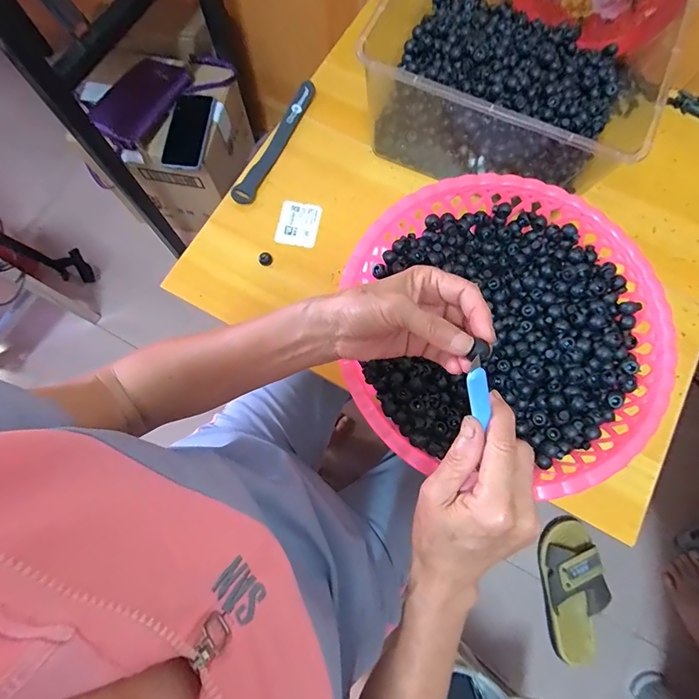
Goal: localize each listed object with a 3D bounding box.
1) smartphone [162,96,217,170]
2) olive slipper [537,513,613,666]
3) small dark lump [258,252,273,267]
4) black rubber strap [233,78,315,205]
[{"bbox_3d":[-0.313,-0.427,0.785,0.076,0.013,0.155,7,76,2],"label":"smartphone"},{"bbox_3d":[0.455,0.487,0.816,0.110,0.062,0.257,4,76,1],"label":"olive slipper"},{"bbox_3d":[-0.101,-0.109,0.485,0.016,0.007,0.016,0,76,0],"label":"small dark lump"},{"bbox_3d":[-0.096,-0.275,0.526,0.024,0.013,0.198,24,77,6],"label":"black rubber strap"}]

